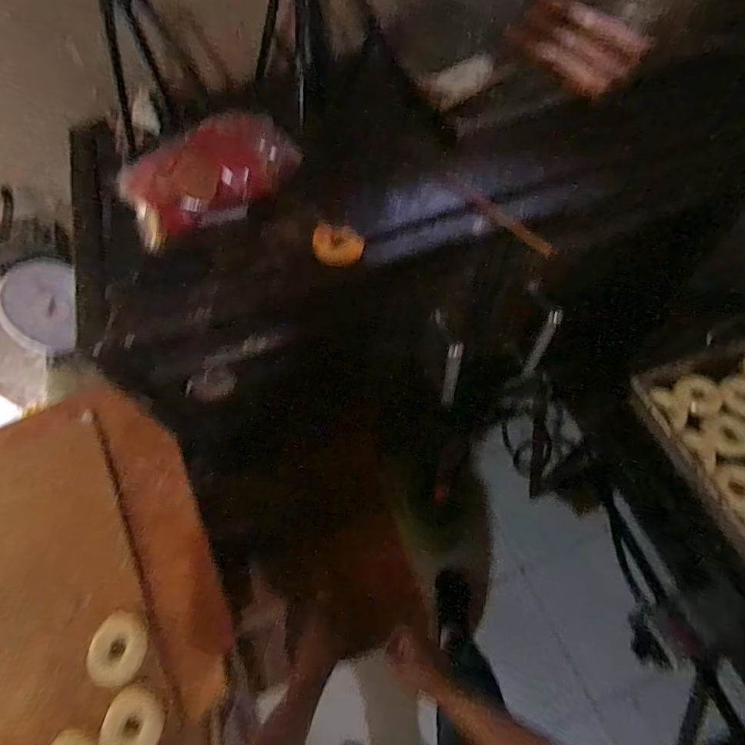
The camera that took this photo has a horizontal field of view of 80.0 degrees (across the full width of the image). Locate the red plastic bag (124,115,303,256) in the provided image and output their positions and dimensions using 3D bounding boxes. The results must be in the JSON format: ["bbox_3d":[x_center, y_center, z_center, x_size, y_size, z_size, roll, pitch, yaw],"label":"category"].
[{"bbox_3d":[-0.249,-0.306,0.690,0.269,0.115,0.072,-36,66,-16],"label":"red plastic bag"}]

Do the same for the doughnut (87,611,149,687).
[{"bbox_3d":[-0.395,0.433,0.696,0.085,0.027,0.092,-1,61,2],"label":"doughnut"}]

